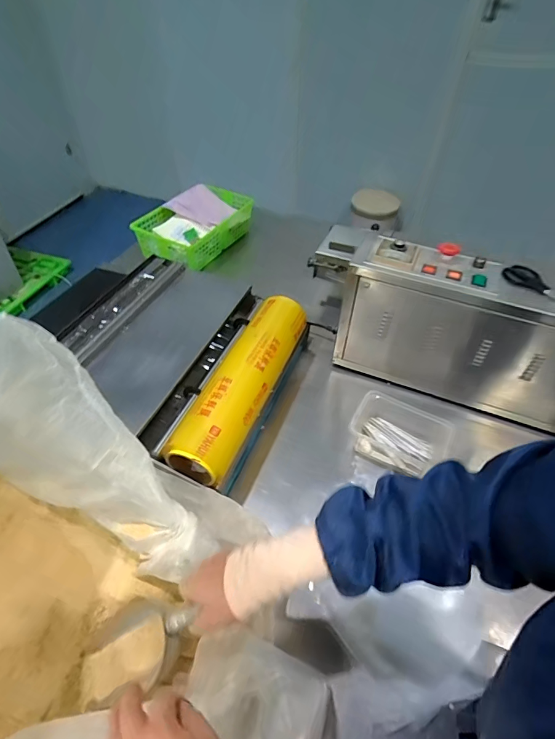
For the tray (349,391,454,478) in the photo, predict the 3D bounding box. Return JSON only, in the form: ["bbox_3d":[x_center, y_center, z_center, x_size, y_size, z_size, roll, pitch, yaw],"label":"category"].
[{"bbox_3d":[0.225,0.123,0.739,0.173,0.062,0.119,18,50,16],"label":"tray"}]

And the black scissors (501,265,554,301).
[{"bbox_3d":[0.457,-0.136,0.674,0.151,0.016,0.061,36,57,28],"label":"black scissors"}]

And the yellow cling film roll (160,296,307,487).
[{"bbox_3d":[-0.060,0.013,0.737,0.102,0.096,0.405,16,49,14],"label":"yellow cling film roll"}]

